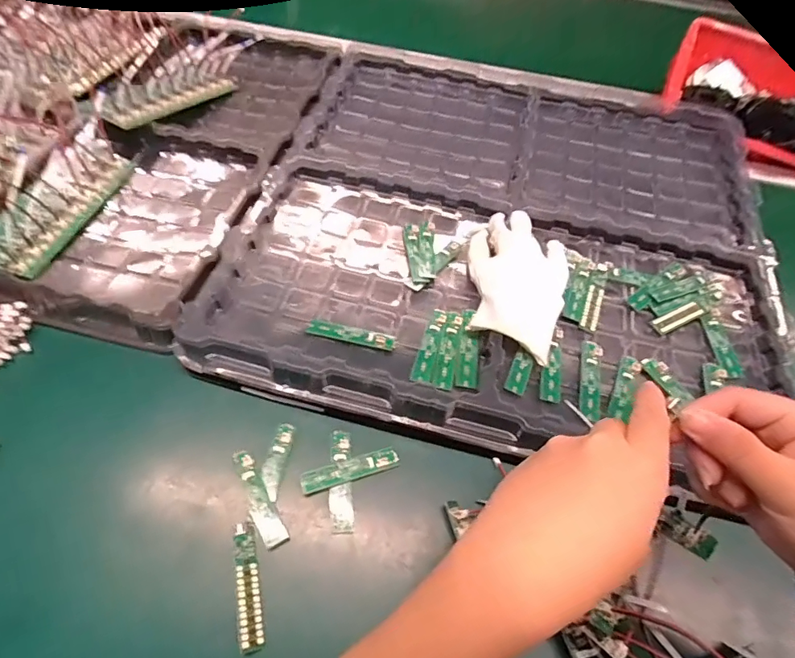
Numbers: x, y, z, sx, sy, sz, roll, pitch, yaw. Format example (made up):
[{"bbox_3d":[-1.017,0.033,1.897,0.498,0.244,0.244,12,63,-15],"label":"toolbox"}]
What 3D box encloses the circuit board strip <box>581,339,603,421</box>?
[{"bbox_3d":[0.181,0.047,0.431,0.017,0.009,0.079,12,57,4],"label":"circuit board strip"}]

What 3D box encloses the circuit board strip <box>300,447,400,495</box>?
[{"bbox_3d":[-0.041,0.122,0.400,0.084,0.007,0.018,-15,72,-11],"label":"circuit board strip"}]

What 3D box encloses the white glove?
[{"bbox_3d":[0.118,-0.050,0.466,0.102,0.032,0.156,18,57,9],"label":"white glove"}]

